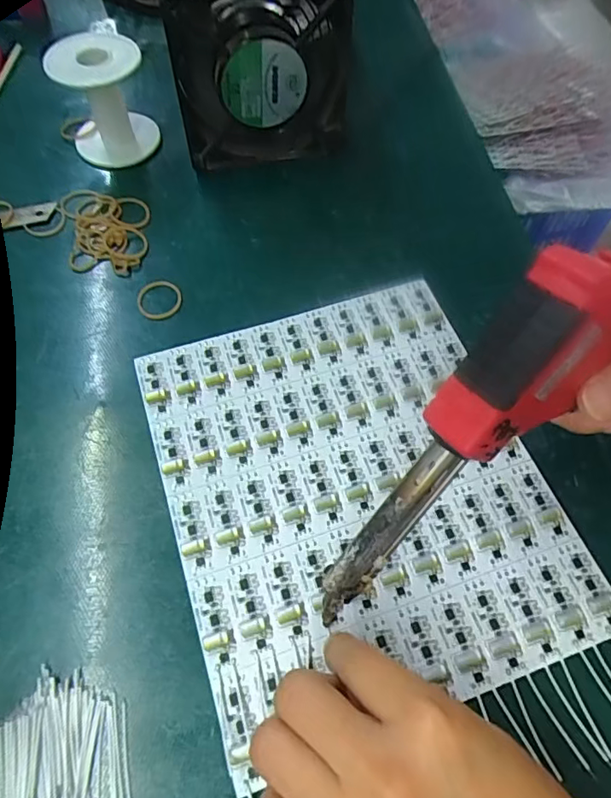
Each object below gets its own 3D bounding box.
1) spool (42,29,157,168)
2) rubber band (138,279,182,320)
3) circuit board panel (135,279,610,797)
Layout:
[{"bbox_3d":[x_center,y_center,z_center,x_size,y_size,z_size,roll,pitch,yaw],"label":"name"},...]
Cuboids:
[{"bbox_3d":[-0.150,-0.224,0.400,0.062,0.077,0.059,0,61,0],"label":"spool"},{"bbox_3d":[-0.097,-0.067,0.354,0.029,0.004,0.029,0,61,0],"label":"rubber band"},{"bbox_3d":[0.024,0.042,0.295,0.197,0.006,0.228,-17,62,-10],"label":"circuit board panel"}]

